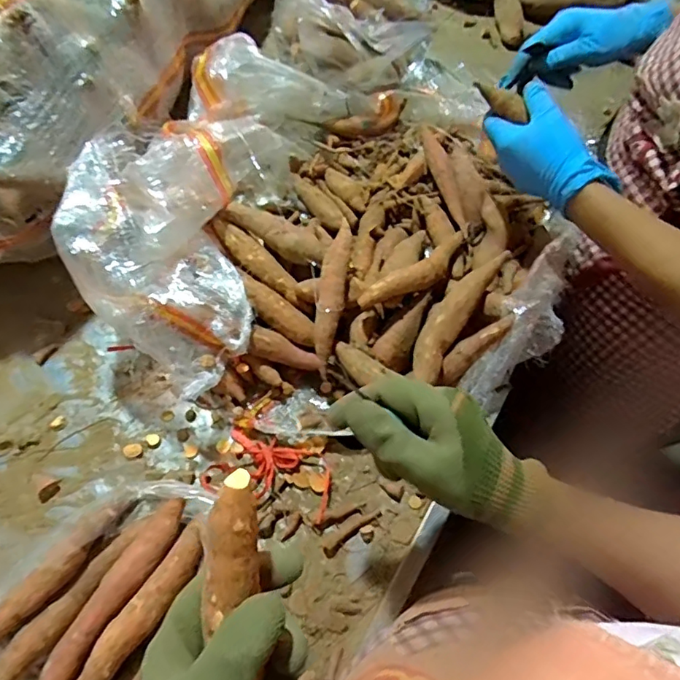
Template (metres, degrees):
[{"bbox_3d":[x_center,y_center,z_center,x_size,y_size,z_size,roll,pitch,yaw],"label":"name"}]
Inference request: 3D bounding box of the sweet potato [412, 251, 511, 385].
[{"bbox_3d":[0.120,-0.030,0.543,0.040,0.036,0.164,30,67,11],"label":"sweet potato"}]

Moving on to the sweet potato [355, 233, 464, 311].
[{"bbox_3d":[0.090,-0.075,0.564,0.161,0.026,0.033,-32,70,-29],"label":"sweet potato"}]

